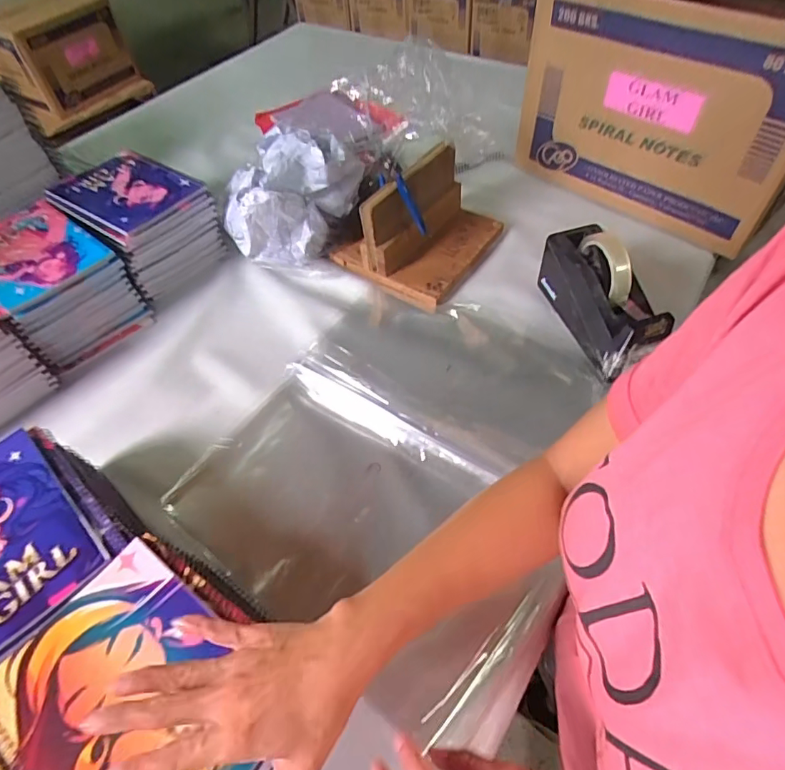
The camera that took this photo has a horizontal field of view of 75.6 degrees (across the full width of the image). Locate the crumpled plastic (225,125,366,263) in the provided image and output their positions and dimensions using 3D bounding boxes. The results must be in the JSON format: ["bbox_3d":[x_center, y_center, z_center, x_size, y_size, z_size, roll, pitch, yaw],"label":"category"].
[{"bbox_3d":[-0.164,-0.287,0.782,0.153,0.153,0.195,34,63,25],"label":"crumpled plastic"}]

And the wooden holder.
[{"bbox_3d":[0.049,-0.256,0.764,0.191,0.125,0.223,32,60,22],"label":"wooden holder"}]

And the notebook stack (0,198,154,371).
[{"bbox_3d":[-0.481,-0.143,0.721,0.200,0.115,0.156,36,62,24],"label":"notebook stack"}]

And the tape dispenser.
[{"bbox_3d":[0.270,-0.120,0.664,0.066,0.123,0.206,-16,55,-11],"label":"tape dispenser"}]

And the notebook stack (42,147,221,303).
[{"bbox_3d":[-0.398,-0.261,0.804,0.208,0.105,0.165,32,60,22],"label":"notebook stack"}]

